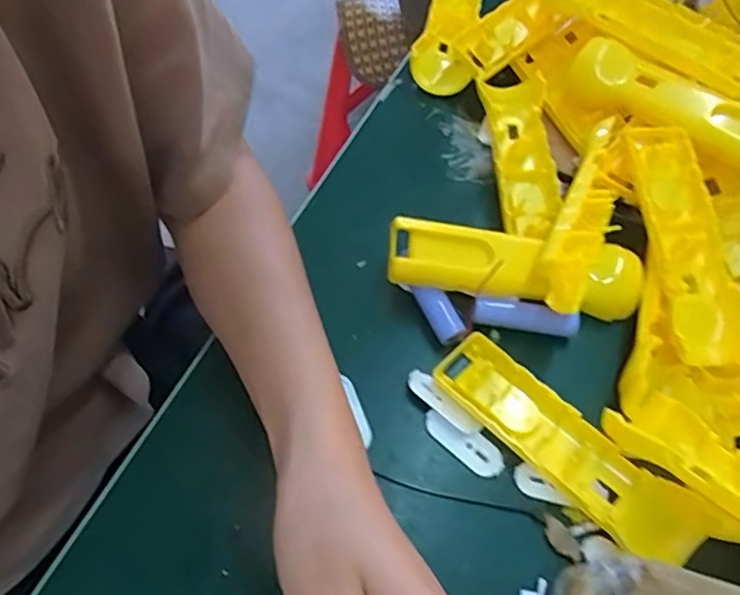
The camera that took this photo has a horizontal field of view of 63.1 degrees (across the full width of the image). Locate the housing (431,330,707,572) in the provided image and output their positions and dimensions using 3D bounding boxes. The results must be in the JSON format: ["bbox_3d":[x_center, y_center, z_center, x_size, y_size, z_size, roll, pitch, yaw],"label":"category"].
[{"bbox_3d":[0.108,0.085,0.341,0.163,0.017,0.044,41,64,18],"label":"housing"}]

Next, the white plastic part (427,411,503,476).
[{"bbox_3d":[0.054,0.084,0.349,0.051,0.004,0.019,37,63,16],"label":"white plastic part"}]

